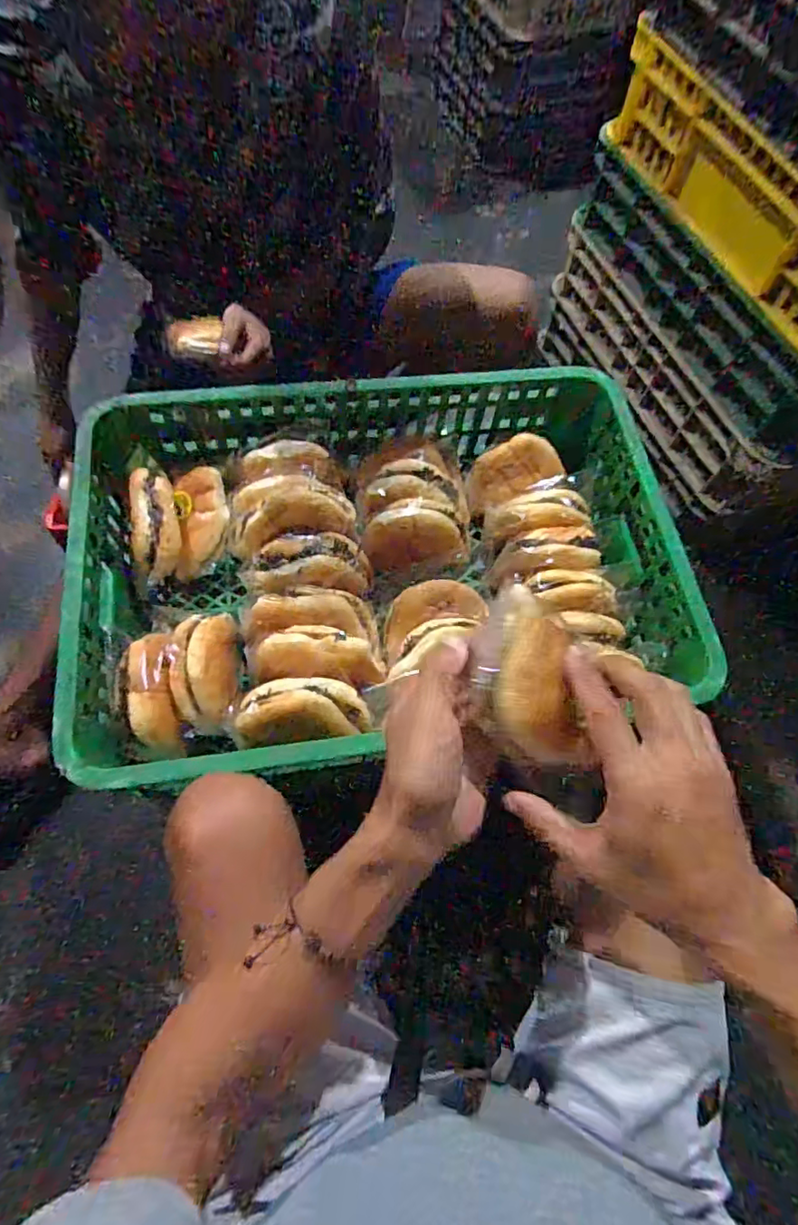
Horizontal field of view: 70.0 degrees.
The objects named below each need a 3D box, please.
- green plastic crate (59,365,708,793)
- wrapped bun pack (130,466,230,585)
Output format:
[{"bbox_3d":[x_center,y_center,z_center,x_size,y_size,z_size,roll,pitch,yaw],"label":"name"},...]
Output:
[{"bbox_3d":[-0.019,-0.068,0.637,0.619,0.121,0.430,-7,67,-6],"label":"green plastic crate"},{"bbox_3d":[-0.252,-0.102,0.661,0.096,0.088,0.137,-3,67,-4],"label":"wrapped bun pack"}]

